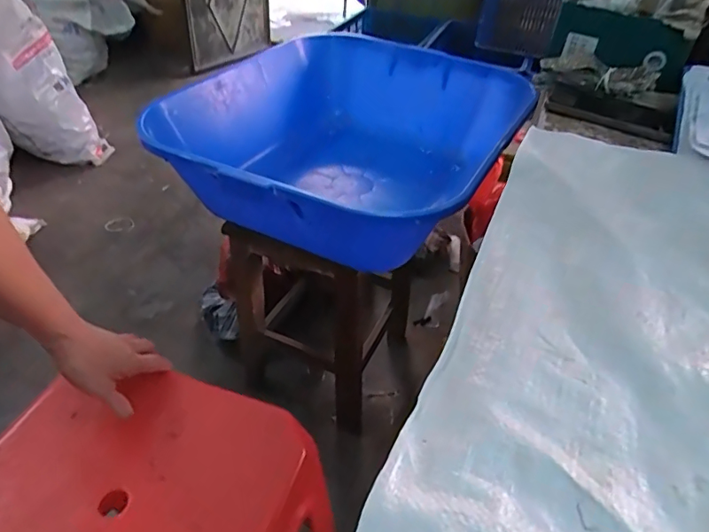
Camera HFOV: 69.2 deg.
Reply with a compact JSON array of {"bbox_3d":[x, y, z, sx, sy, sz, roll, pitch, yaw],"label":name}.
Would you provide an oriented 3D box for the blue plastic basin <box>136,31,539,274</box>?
[{"bbox_3d":[-0.002,-0.219,0.900,0.470,0.191,0.616,20,42,18],"label":"blue plastic basin"}]

